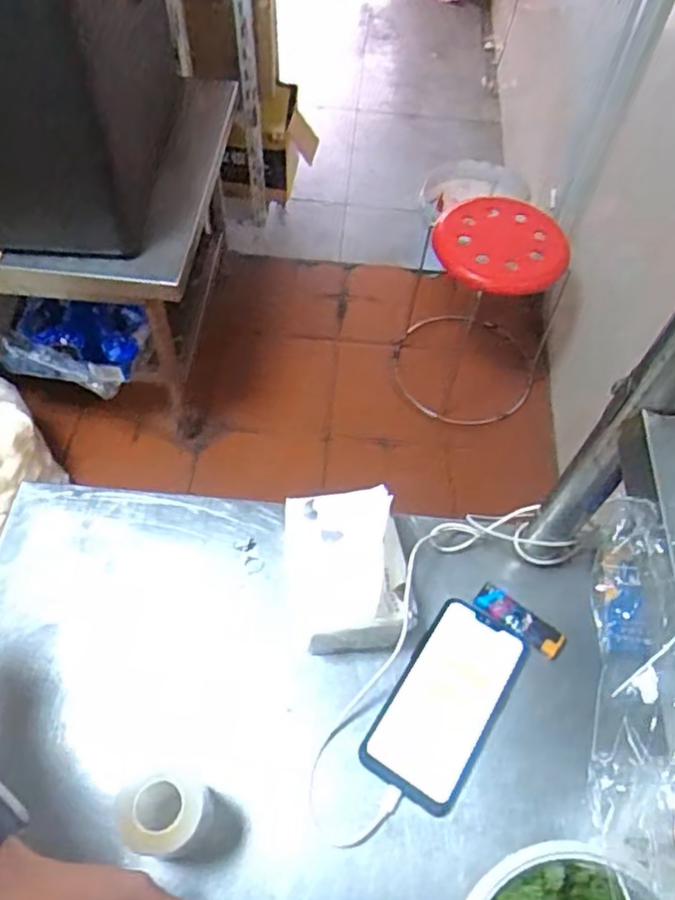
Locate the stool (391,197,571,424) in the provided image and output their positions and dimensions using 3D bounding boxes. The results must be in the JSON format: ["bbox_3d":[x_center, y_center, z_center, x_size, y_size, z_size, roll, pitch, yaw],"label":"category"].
[{"bbox_3d":[0.353,-0.371,1.706,0.379,0.460,0.394,19,57,12],"label":"stool"}]

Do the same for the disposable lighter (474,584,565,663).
[{"bbox_3d":[0.158,0.147,0.590,0.080,0.010,0.029,32,61,19],"label":"disposable lighter"}]

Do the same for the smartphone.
[{"bbox_3d":[0.088,0.202,0.551,0.079,0.010,0.155,30,60,18],"label":"smartphone"}]

